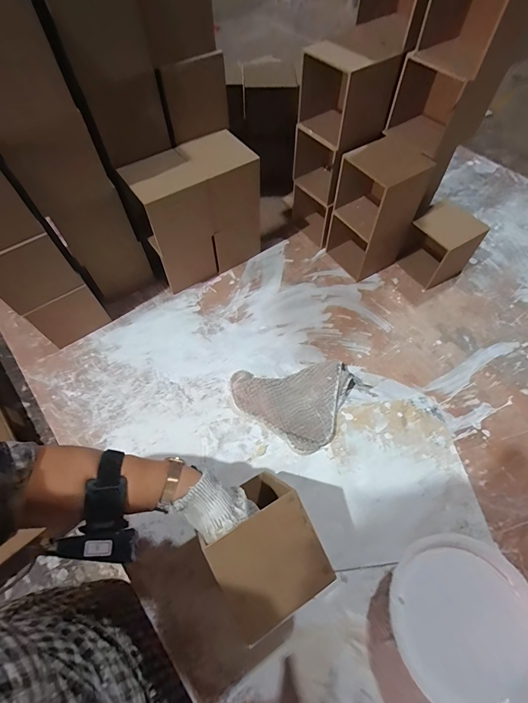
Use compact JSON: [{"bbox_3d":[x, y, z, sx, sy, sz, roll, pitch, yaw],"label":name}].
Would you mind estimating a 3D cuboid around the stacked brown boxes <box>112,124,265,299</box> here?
[{"bbox_3d":[-0.130,-0.259,0.648,0.226,0.226,0.124,-32,64,-16],"label":"stacked brown boxes"}]

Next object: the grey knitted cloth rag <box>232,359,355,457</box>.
[{"bbox_3d":[0.055,0.088,0.550,0.211,0.043,0.150,-5,60,-2],"label":"grey knitted cloth rag"}]

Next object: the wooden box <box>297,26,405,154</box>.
[{"bbox_3d":[0.136,-0.434,0.561,0.113,0.115,0.127,-35,65,-17],"label":"wooden box"}]

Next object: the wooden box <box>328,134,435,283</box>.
[{"bbox_3d":[0.211,-0.266,0.645,0.111,0.219,0.112,-30,64,-15],"label":"wooden box"}]

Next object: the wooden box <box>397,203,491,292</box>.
[{"bbox_3d":[0.354,-0.212,0.672,0.099,0.118,0.101,-29,64,-14],"label":"wooden box"}]

